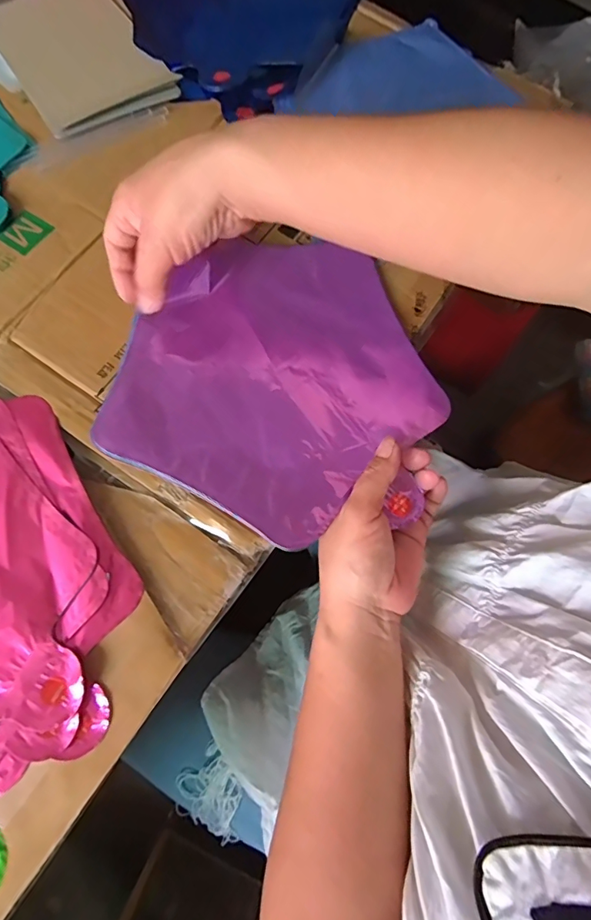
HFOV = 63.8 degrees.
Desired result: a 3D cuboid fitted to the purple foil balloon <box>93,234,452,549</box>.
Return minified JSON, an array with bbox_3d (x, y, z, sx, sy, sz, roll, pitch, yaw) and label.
[{"bbox_3d":[-0.003,-0.061,0.345,0.222,0.014,0.216,28,75,7],"label":"purple foil balloon"}]

